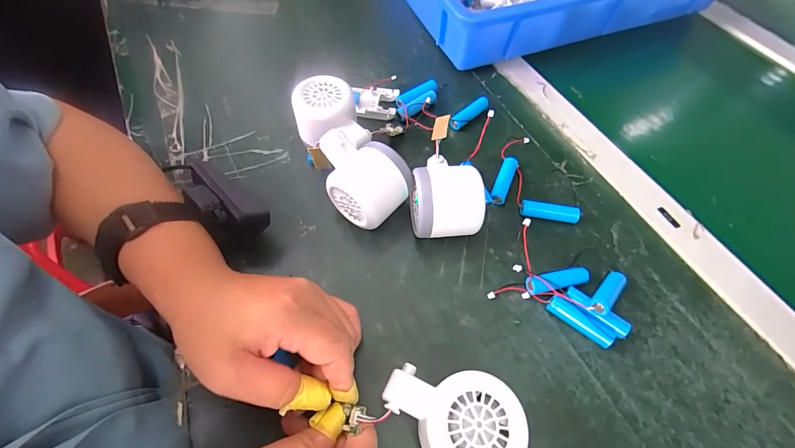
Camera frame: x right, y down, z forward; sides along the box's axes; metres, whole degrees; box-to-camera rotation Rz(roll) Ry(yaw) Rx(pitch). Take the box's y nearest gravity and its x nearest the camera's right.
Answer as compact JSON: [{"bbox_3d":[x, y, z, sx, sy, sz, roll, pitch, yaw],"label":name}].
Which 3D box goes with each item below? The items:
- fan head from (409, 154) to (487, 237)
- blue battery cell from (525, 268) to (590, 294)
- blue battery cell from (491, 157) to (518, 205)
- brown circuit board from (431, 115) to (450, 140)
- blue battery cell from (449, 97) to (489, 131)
[{"bbox_3d":[0.042,-0.019,0.312,0.059,0.053,0.057,1,59,-1],"label":"fan head"},{"bbox_3d":[0.131,0.047,0.296,0.053,0.016,0.014,-10,60,-7],"label":"blue battery cell"},{"bbox_3d":[0.102,-0.040,0.346,0.014,0.015,0.050,21,61,11],"label":"blue battery cell"},{"bbox_3d":[0.041,-0.093,0.347,0.015,0.004,0.029,-3,57,24],"label":"brown circuit board"},{"bbox_3d":[0.079,-0.119,0.390,0.056,0.014,0.012,-38,67,-21],"label":"blue battery cell"}]

